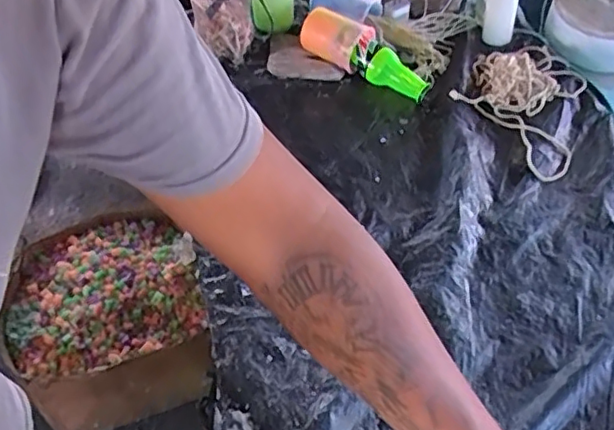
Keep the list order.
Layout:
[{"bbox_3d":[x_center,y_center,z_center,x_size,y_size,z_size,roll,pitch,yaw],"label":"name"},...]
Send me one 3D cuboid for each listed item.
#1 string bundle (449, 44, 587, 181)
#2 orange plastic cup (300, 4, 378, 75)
[{"bbox_3d":[0.304,-0.175,0.850,0.168,0.053,0.275,19,49,15],"label":"string bundle"},{"bbox_3d":[0.043,-0.268,0.921,0.106,0.077,0.062,35,57,29],"label":"orange plastic cup"}]

